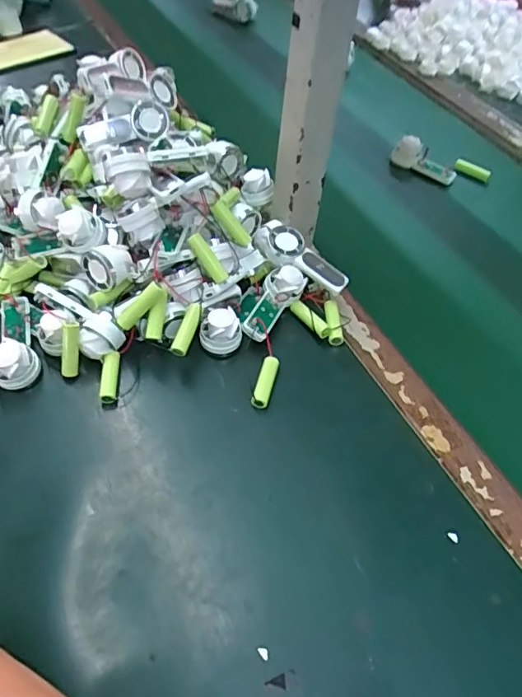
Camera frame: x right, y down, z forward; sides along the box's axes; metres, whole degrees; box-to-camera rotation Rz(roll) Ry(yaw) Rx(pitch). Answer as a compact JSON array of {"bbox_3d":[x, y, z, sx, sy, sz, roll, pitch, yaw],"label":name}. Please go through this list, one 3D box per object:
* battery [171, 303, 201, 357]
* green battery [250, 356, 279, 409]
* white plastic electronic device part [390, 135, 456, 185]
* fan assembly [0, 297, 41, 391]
[{"bbox_3d":[-0.066,-0.019,0.473,0.014,0.014,0.051,13,63,6],"label":"battery"},{"bbox_3d":[0.004,0.031,0.479,0.015,0.012,0.052,14,53,6],"label":"green battery"},{"bbox_3d":[0.226,-0.257,0.723,0.090,0.036,0.022,33,56,4],"label":"white plastic electronic device part"},{"bbox_3d":[-0.229,-0.010,0.482,0.037,0.032,0.098,-13,55,-14],"label":"fan assembly"}]

